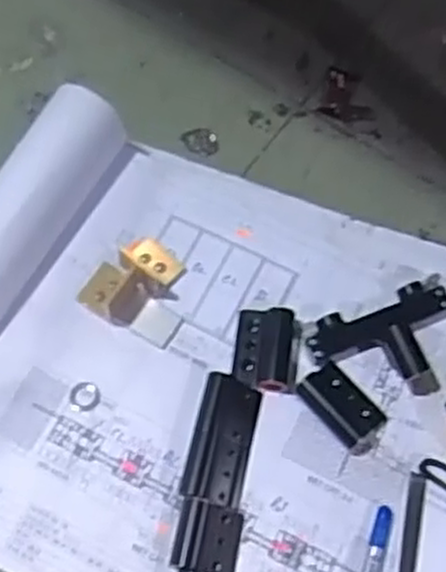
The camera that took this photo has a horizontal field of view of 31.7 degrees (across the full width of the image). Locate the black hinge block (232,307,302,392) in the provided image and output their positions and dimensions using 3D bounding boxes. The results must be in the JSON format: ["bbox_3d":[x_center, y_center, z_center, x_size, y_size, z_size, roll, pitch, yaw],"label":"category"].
[{"bbox_3d":[0.030,0.042,0.532,0.043,0.014,0.057,7,66,2],"label":"black hinge block"}]

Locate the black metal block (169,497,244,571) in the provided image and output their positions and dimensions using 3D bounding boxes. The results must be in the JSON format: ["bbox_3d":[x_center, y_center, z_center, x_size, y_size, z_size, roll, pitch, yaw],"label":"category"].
[{"bbox_3d":[-0.009,0.155,0.483,0.039,0.012,0.042,10,66,4],"label":"black metal block"}]

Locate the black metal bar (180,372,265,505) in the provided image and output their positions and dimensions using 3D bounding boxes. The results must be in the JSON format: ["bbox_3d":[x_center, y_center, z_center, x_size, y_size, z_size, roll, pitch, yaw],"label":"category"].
[{"bbox_3d":[0.000,0.099,0.505,0.038,0.015,0.079,12,67,4],"label":"black metal bar"}]

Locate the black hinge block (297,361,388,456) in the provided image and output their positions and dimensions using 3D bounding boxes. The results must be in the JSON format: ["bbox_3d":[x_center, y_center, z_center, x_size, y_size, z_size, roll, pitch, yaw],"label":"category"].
[{"bbox_3d":[0.082,0.079,0.520,0.037,0.017,0.061,-37,72,-16],"label":"black hinge block"}]

